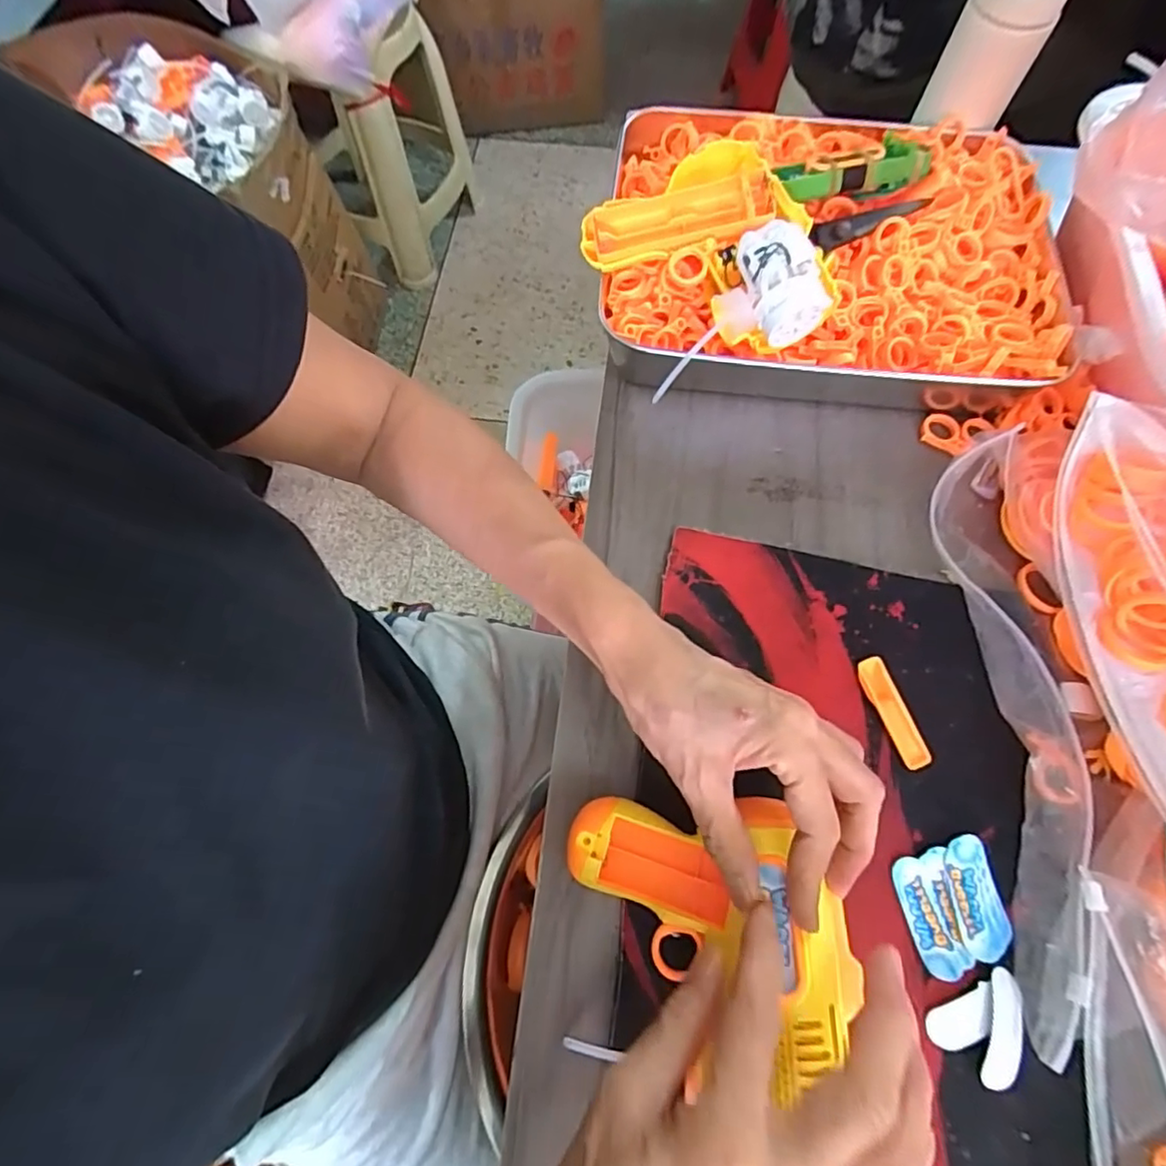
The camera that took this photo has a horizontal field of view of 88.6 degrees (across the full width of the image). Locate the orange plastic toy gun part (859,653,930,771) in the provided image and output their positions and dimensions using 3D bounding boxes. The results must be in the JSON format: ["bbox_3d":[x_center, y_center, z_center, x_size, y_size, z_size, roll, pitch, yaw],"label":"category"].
[{"bbox_3d":[0.177,0.073,0.339,0.018,0.012,0.063,-21,69,-8],"label":"orange plastic toy gun part"}]

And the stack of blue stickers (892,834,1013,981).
[{"bbox_3d":[0.190,0.163,0.303,0.054,0.004,0.054,-16,69,-6],"label":"stack of blue stickers"}]

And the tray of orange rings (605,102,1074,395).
[{"bbox_3d":[0.172,-0.247,0.425,0.318,0.096,0.248,5,68,3],"label":"tray of orange rings"}]

